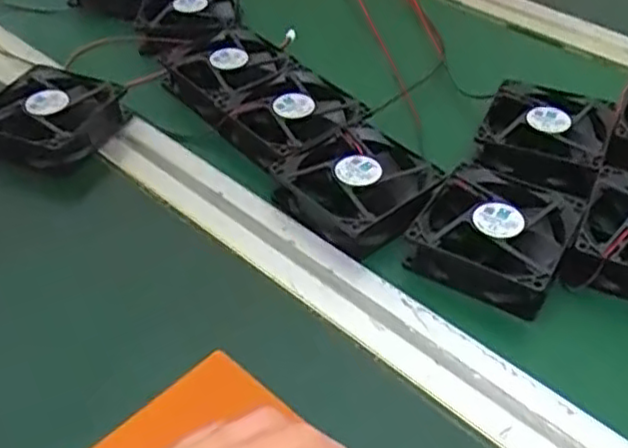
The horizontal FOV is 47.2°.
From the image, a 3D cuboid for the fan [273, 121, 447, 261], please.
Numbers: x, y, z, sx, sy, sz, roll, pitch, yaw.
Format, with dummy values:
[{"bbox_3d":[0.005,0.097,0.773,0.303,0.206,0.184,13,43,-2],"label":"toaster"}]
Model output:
[{"bbox_3d":[0.029,-0.022,0.439,0.077,0.031,0.083,-32,51,-31],"label":"fan"}]

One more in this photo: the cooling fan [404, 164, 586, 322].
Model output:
[{"bbox_3d":[0.107,0.003,0.419,0.082,0.027,0.091,19,45,19],"label":"cooling fan"}]

